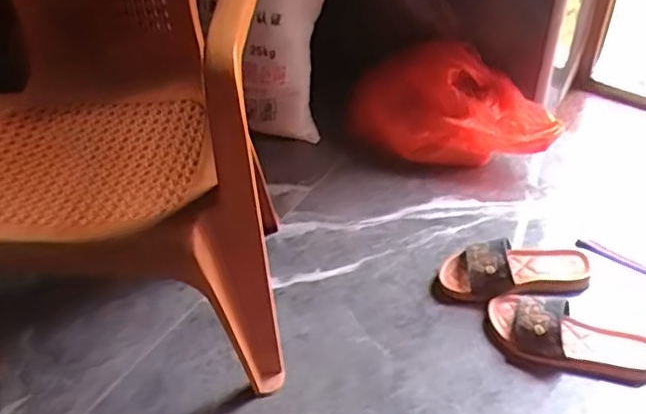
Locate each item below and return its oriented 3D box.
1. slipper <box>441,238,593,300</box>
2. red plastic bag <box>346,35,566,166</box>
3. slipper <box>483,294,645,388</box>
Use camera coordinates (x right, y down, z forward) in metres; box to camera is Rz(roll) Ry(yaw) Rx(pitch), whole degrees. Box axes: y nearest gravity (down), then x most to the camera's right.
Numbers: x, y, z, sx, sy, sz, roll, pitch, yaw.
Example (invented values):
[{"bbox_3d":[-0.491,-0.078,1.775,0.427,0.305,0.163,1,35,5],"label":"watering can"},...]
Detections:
[{"bbox_3d":[0.286,0.089,0.970,0.216,0.069,0.090,-5,48,1],"label":"slipper"},{"bbox_3d":[0.226,-0.187,1.157,0.353,0.150,0.143,10,50,14],"label":"red plastic bag"},{"bbox_3d":[0.332,0.176,0.882,0.220,0.053,0.092,16,52,19],"label":"slipper"}]

